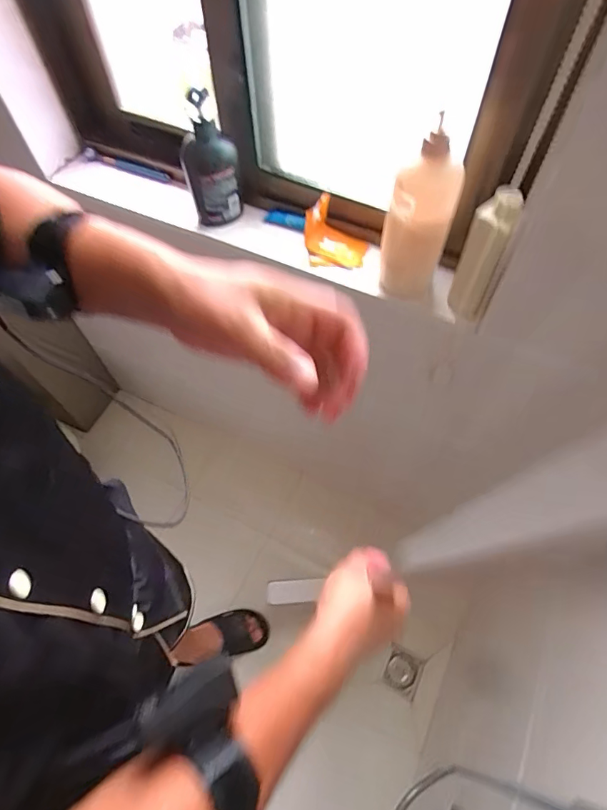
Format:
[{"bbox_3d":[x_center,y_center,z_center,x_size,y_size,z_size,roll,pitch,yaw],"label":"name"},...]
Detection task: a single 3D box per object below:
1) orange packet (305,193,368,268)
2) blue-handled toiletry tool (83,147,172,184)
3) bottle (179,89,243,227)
[{"bbox_3d":[0.055,-0.277,0.748,0.100,0.104,0.043,14,60,10],"label":"orange packet"},{"bbox_3d":[-0.329,-0.442,0.853,0.199,0.017,0.015,22,62,14],"label":"blue-handled toiletry tool"},{"bbox_3d":[-0.140,-0.360,0.701,0.078,0.196,0.061,-14,60,-7],"label":"bottle"}]

